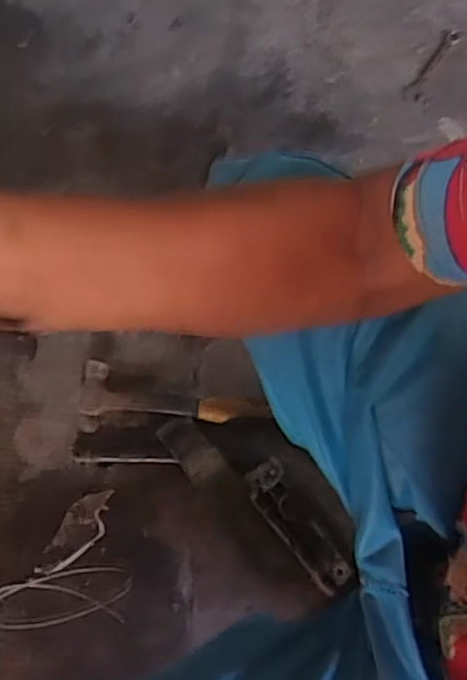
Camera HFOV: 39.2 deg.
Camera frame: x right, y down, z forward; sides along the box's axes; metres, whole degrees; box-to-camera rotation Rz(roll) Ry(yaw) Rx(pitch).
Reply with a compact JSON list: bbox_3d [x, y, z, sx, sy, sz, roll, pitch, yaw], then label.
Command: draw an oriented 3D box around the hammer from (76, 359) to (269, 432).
[{"bbox_3d":[-0.075,0.082,0.858,0.239,0.035,0.079,5,68,0],"label":"hammer"}]

